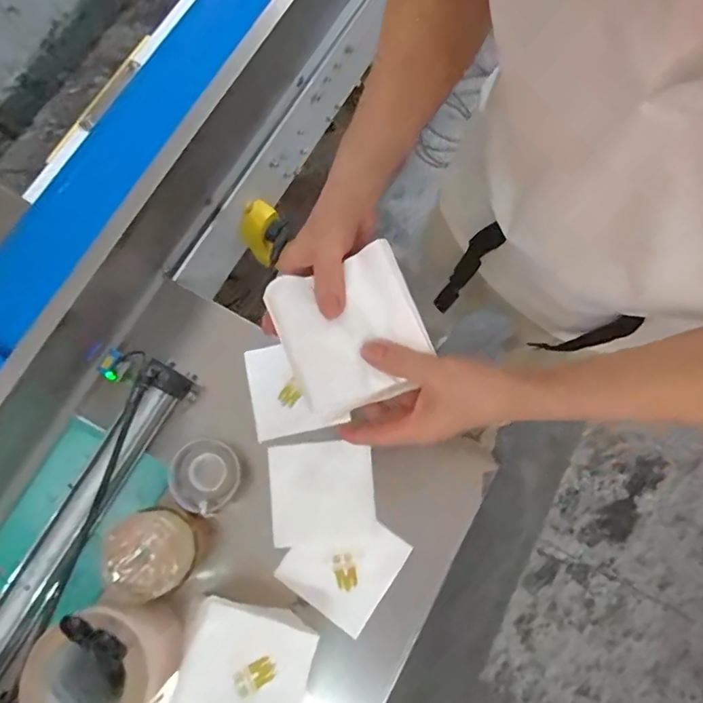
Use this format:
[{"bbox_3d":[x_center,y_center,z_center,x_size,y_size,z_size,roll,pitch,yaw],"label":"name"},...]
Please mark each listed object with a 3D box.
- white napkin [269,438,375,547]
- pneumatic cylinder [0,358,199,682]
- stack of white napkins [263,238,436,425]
[{"bbox_3d":[-0.034,0.162,0.606,0.118,0.005,0.110,-5,74,-7],"label":"white napkin"},{"bbox_3d":[-0.323,0.219,0.573,0.048,0.051,0.467,28,78,7],"label":"pneumatic cylinder"},{"bbox_3d":[-0.002,-0.020,0.426,0.109,0.038,0.122,-24,76,-5],"label":"stack of white napkins"}]

